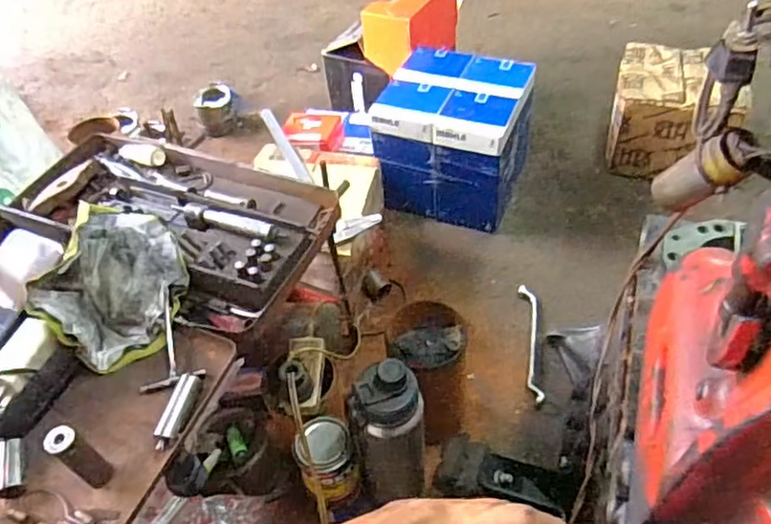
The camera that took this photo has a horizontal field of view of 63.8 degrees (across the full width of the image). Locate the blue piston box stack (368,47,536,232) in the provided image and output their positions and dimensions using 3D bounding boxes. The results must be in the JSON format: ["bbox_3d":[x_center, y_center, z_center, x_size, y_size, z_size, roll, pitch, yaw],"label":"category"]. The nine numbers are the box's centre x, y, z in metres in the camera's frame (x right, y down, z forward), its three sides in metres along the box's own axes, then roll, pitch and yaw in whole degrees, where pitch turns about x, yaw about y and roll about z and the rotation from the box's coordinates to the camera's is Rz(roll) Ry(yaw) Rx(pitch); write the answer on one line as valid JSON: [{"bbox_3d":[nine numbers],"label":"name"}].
[{"bbox_3d":[0.130,-0.230,1.181,0.242,0.226,0.248,14,50,18],"label":"blue piston box stack"}]

